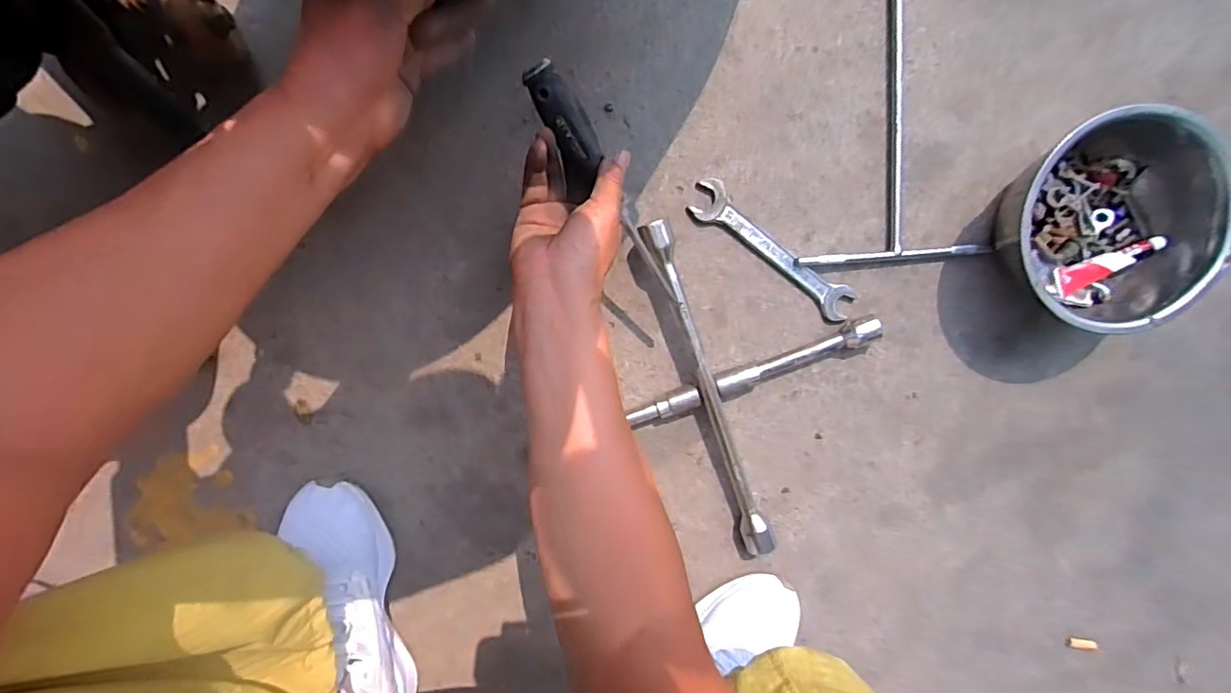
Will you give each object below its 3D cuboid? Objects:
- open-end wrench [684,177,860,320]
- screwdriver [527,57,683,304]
[{"bbox_3d":[0.152,-0.092,0.534,0.188,0.008,0.037,35,97,-7],"label":"open-end wrench"},{"bbox_3d":[-0.006,-0.109,0.425,0.037,0.026,0.212,-32,122,4],"label":"screwdriver"}]

